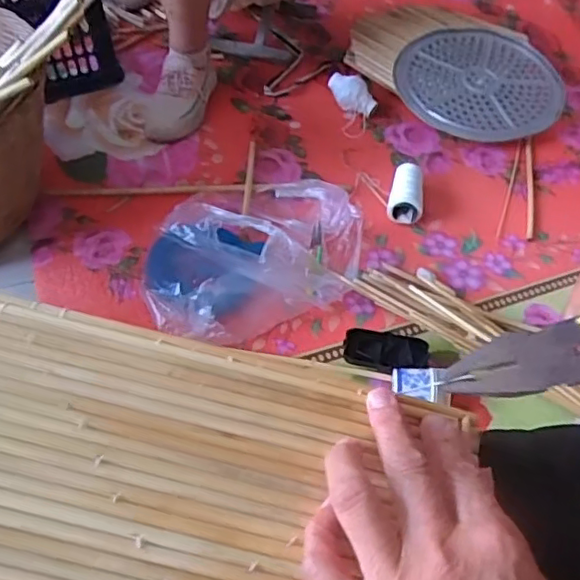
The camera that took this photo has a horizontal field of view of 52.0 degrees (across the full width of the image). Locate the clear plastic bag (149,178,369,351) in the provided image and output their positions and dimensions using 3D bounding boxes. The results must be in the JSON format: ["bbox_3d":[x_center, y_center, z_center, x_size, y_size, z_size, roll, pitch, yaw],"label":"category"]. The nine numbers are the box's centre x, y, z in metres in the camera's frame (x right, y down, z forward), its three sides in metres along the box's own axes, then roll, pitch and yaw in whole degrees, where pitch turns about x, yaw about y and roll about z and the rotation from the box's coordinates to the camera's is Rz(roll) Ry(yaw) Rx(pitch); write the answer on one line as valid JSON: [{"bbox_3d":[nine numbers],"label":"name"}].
[{"bbox_3d":[-0.043,-0.072,0.828,0.265,0.114,0.327,15,51,11],"label":"clear plastic bag"}]

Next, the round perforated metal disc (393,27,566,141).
[{"bbox_3d":[0.380,-0.415,1.170,0.337,0.021,0.304,-25,61,-22],"label":"round perforated metal disc"}]

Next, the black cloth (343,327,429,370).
[{"bbox_3d":[0.125,0.078,0.774,0.107,0.014,0.055,7,50,5],"label":"black cloth"}]

